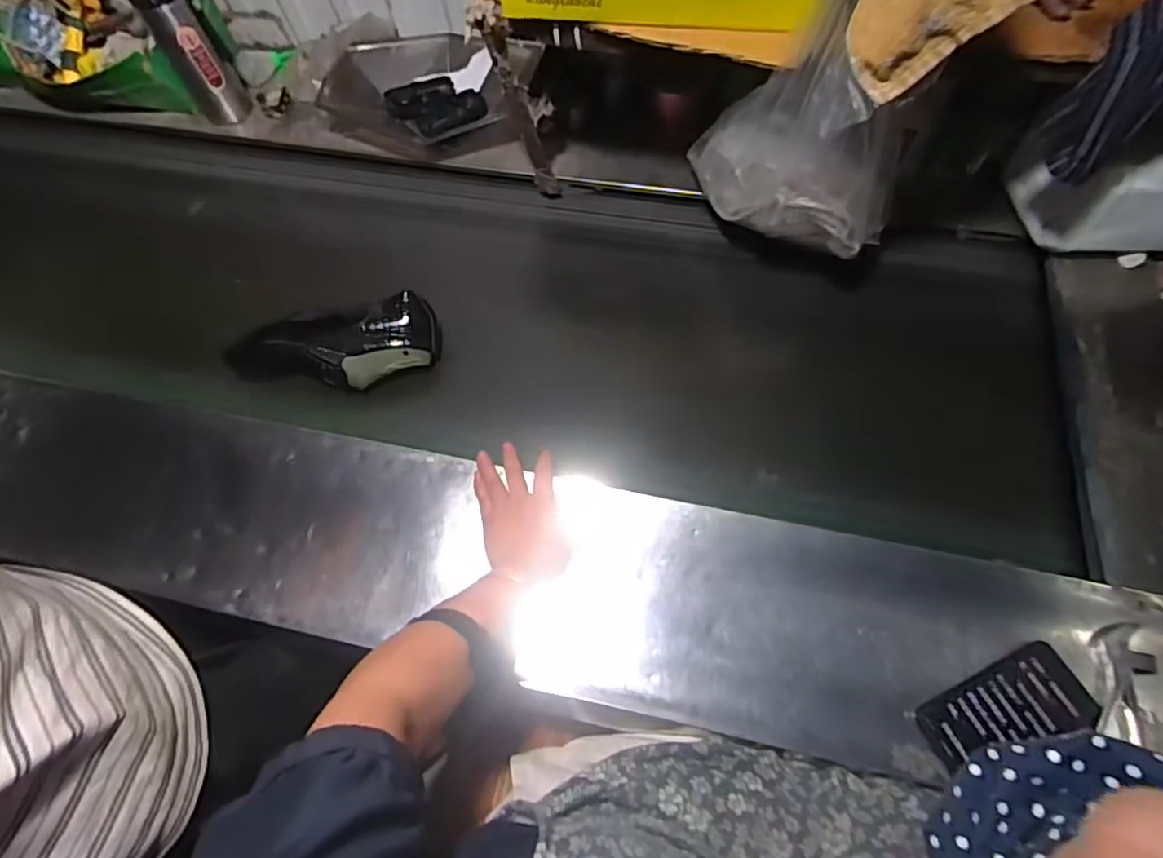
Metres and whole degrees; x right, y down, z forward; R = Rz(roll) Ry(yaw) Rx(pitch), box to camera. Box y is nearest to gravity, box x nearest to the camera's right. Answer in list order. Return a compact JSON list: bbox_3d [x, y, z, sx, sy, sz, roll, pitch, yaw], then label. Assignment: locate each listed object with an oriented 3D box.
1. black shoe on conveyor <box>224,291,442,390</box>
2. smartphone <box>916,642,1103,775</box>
[{"bbox_3d":[-0.317,-0.101,0.791,0.254,0.092,0.097,-6,66,1],"label":"black shoe on conveyor"},{"bbox_3d":[0.412,0.275,0.581,0.159,0.016,0.079,-24,67,-7],"label":"smartphone"}]

